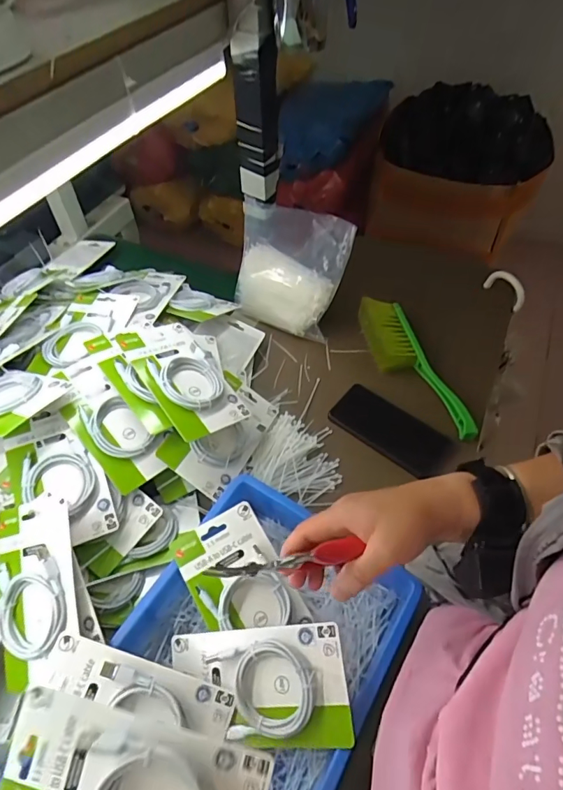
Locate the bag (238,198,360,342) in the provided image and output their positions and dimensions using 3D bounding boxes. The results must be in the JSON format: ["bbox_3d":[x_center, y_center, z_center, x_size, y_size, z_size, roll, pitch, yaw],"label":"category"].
[{"bbox_3d":[0.013,-0.201,0.754,0.175,0.192,0.069,19,22,11],"label":"bag"}]

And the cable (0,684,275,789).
[{"bbox_3d":[-0.102,0.267,0.310,0.178,0.018,0.091,10,86,5],"label":"cable"}]

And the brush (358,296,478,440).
[{"bbox_3d":[0.201,-0.048,0.721,0.085,0.050,0.277,-13,54,-10],"label":"brush"}]

